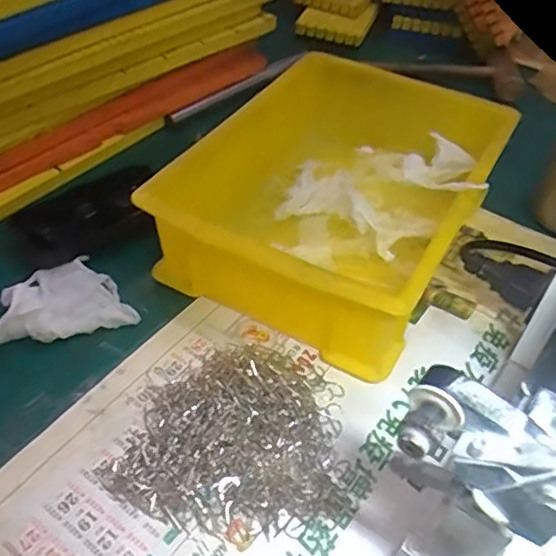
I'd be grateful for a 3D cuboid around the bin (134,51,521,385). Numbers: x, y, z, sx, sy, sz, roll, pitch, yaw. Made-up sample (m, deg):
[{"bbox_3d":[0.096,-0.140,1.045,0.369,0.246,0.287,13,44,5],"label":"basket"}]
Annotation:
[{"bbox_3d":[0.051,-0.068,0.427,0.179,0.070,0.252,26,50,20],"label":"bin"}]

